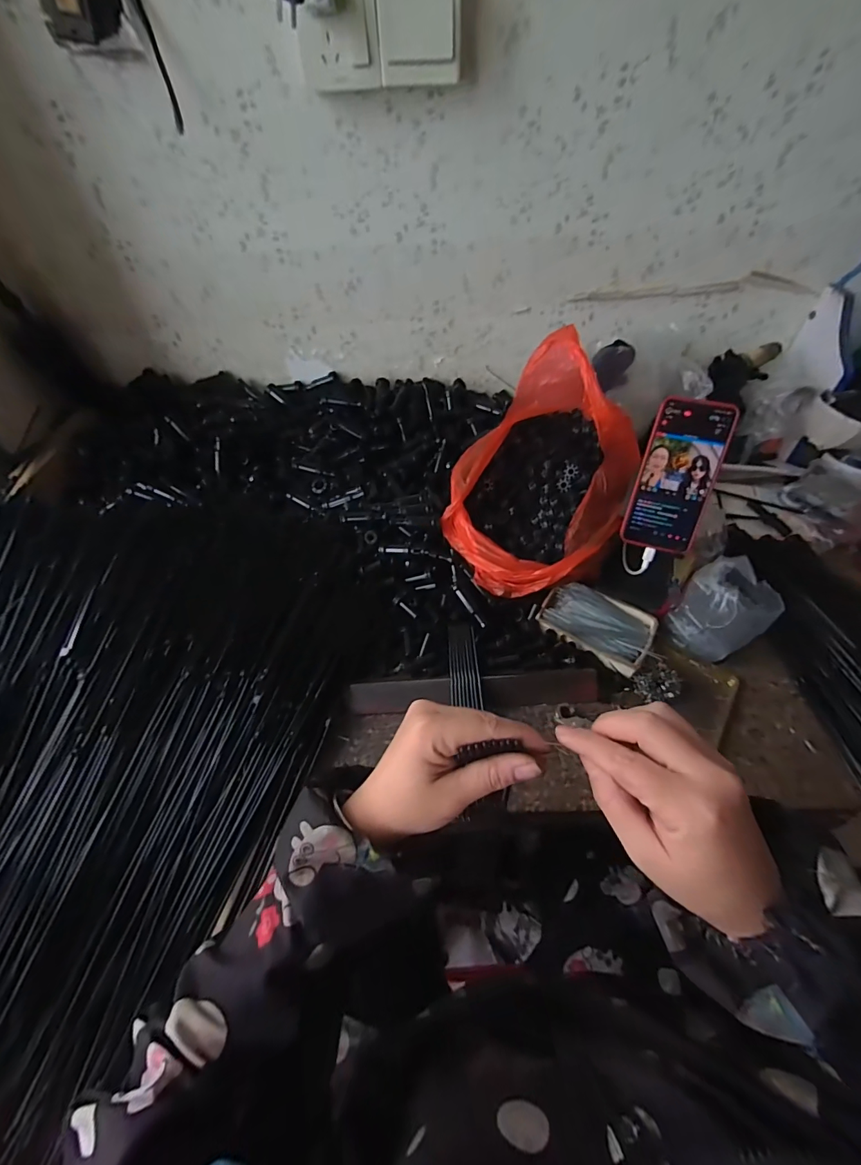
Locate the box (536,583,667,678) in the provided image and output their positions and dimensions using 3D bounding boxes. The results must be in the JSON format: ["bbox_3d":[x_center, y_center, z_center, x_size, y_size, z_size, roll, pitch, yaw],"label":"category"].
[{"bbox_3d":[0.203,0.052,0.535,0.132,0.023,0.085,23,55,20],"label":"box"}]

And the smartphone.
[{"bbox_3d":[0.276,-0.117,0.489,0.077,0.162,0.008,17,16,16],"label":"smartphone"}]

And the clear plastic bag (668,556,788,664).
[{"bbox_3d":[0.354,0.029,0.527,0.119,0.076,0.091,-27,54,-19],"label":"clear plastic bag"}]

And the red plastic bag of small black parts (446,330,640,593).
[{"bbox_3d":[0.129,-0.131,0.541,0.225,0.213,0.215,-24,53,-16],"label":"red plastic bag of small black parts"}]

